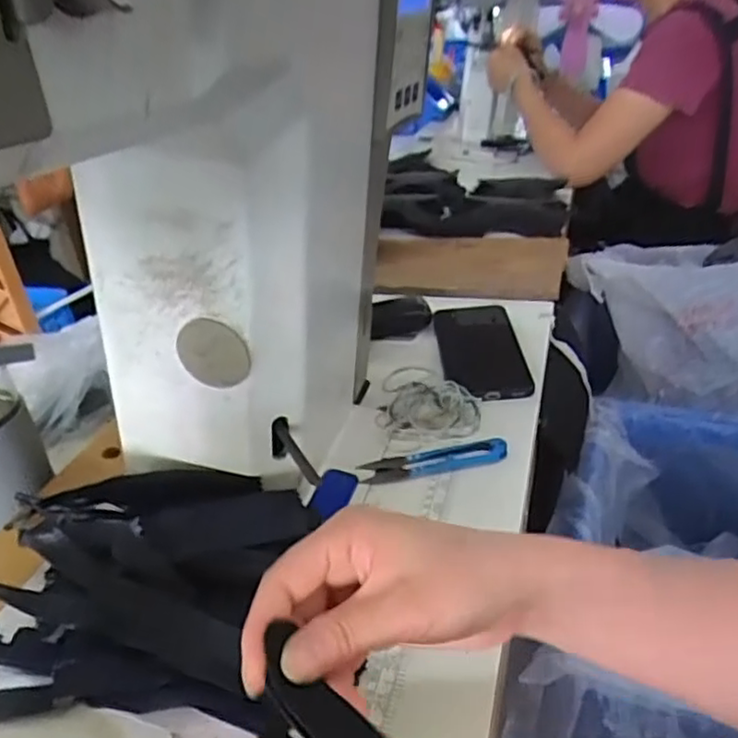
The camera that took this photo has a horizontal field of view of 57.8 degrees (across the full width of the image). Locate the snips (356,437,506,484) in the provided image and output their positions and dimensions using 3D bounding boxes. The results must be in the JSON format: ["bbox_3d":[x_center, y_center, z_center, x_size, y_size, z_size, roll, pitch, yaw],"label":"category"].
[{"bbox_3d":[0.051,0.072,0.529,0.114,0.009,0.029,-10,31,-7],"label":"snips"}]

